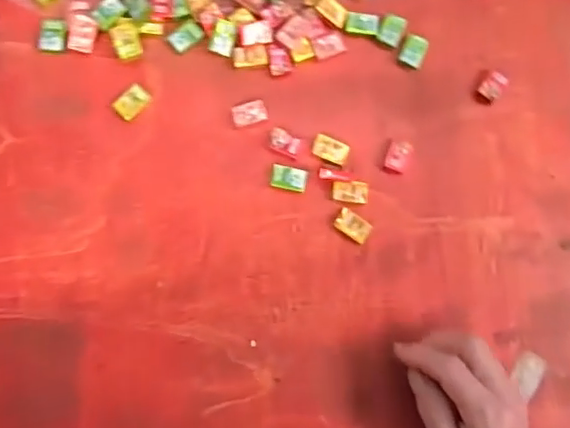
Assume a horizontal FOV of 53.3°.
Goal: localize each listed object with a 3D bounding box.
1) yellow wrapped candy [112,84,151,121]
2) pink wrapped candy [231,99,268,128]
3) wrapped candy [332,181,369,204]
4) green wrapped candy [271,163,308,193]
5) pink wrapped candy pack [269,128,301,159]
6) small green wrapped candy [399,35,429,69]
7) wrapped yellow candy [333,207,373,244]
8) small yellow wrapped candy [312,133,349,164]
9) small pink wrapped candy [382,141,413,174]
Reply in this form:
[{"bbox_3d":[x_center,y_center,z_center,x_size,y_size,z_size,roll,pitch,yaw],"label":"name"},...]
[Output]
[{"bbox_3d":[-0.117,-0.085,0.434,0.019,0.006,0.026,42,83,2],"label":"yellow wrapped candy"},{"bbox_3d":[-0.027,-0.078,0.438,0.026,0.005,0.018,-17,85,-5],"label":"pink wrapped candy"},{"bbox_3d":[0.050,-0.017,0.436,0.027,0.004,0.017,1,84,-3],"label":"wrapped candy"},{"bbox_3d":[0.003,-0.027,0.433,0.027,0.004,0.018,13,83,-2],"label":"green wrapped candy"},{"bbox_3d":[0.000,-0.056,0.436,0.025,0.004,0.017,24,83,0],"label":"pink wrapped candy pack"},{"bbox_3d":[0.103,-0.131,0.454,0.019,0.005,0.025,21,83,-1],"label":"small green wrapped candy"},{"bbox_3d":[0.053,0.009,0.434,0.029,0.006,0.018,35,83,1],"label":"wrapped yellow candy"},{"bbox_3d":[0.035,-0.050,0.439,0.027,0.004,0.018,25,83,0],"label":"small yellow wrapped candy"},{"bbox_3d":[0.088,-0.045,0.444,0.018,0.005,0.025,23,83,-1],"label":"small pink wrapped candy"}]

